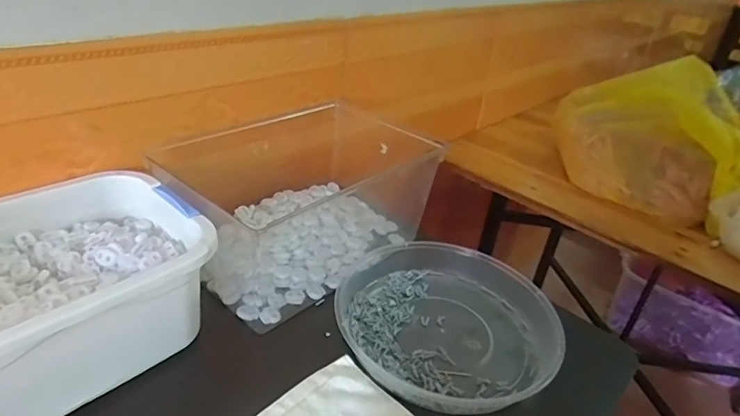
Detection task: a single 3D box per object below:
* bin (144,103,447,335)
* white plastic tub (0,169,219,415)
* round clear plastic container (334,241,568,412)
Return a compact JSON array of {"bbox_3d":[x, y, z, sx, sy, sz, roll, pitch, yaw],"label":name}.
[{"bbox_3d":[-0.090,-0.018,0.612,0.224,0.124,0.293,31,39,33],"label":"bin"},{"bbox_3d":[-0.279,0.077,0.421,0.187,0.114,0.247,29,38,32],"label":"white plastic tub"},{"bbox_3d":[0.078,0.121,0.520,0.242,0.039,0.223,23,35,24],"label":"round clear plastic container"}]

